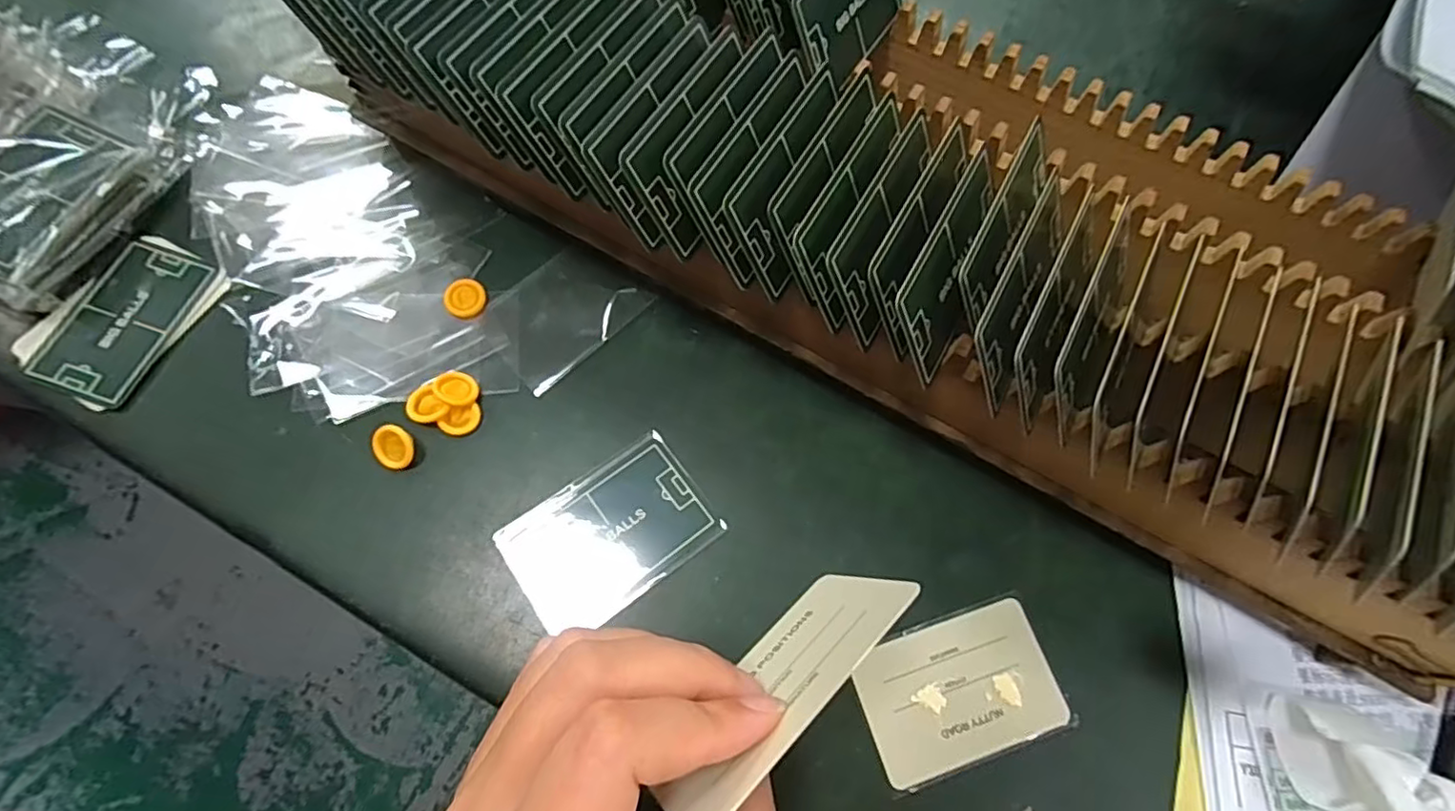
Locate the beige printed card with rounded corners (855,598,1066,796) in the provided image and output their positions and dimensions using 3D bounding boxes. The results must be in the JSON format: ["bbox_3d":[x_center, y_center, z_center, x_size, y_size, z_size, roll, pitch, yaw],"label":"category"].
[{"bbox_3d":[0.101,0.123,0.268,0.084,0.004,0.053,-16,71,-9],"label":"beige printed card with rounded corners"}]

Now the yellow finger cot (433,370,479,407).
[{"bbox_3d":[-0.131,-0.008,0.299,0.020,0.004,0.017,20,64,-19],"label":"yellow finger cot"}]

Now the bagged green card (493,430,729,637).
[{"bbox_3d":[-0.053,0.059,0.284,0.088,0.004,0.060,-34,75,-16],"label":"bagged green card"}]

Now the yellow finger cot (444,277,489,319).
[{"bbox_3d":[-0.136,-0.056,0.321,0.020,0.005,0.022,1,70,-2],"label":"yellow finger cot"}]

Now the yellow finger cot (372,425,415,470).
[{"bbox_3d":[-0.155,0.019,0.288,0.017,0.004,0.021,-34,103,-3],"label":"yellow finger cot"}]

